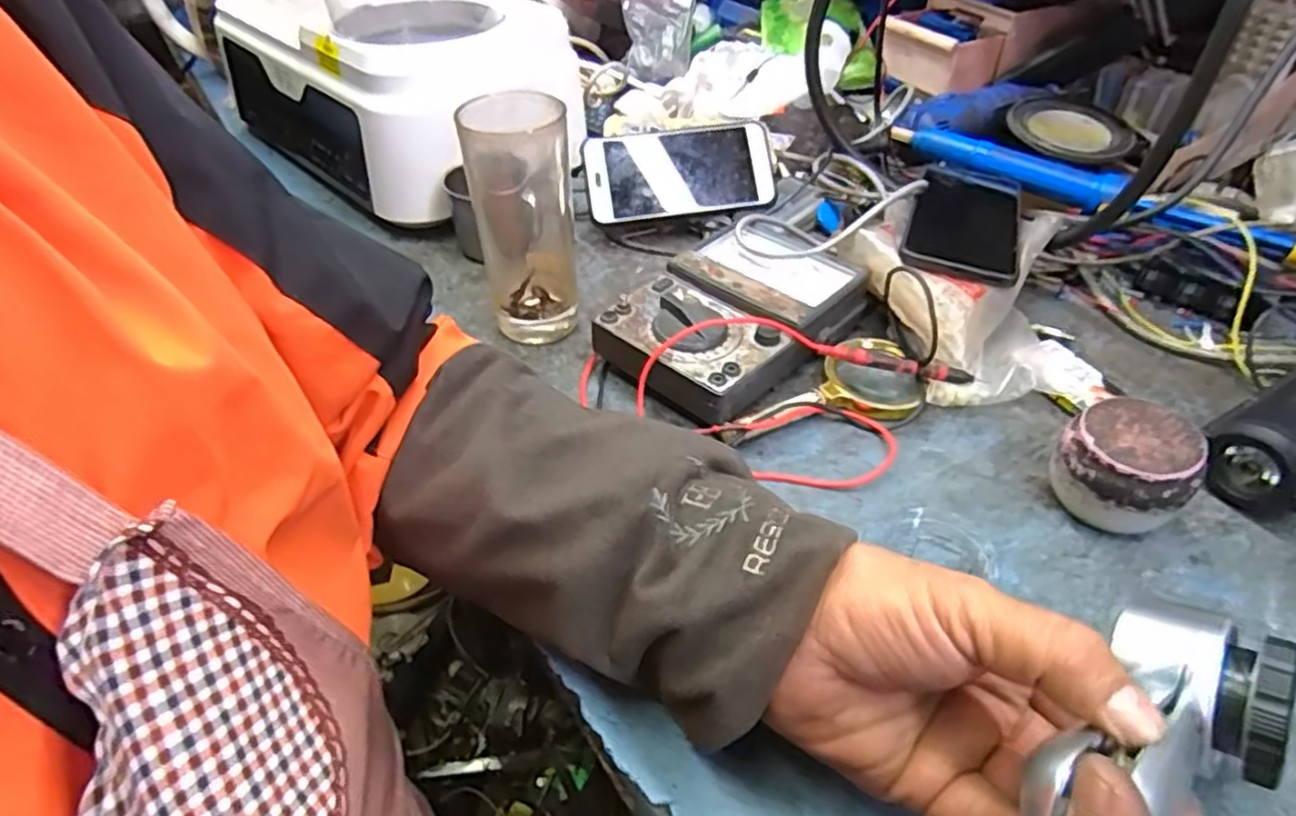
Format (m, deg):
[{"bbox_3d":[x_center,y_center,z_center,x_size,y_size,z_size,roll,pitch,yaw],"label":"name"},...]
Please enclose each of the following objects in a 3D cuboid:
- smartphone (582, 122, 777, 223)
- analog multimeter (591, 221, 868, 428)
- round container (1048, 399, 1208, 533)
[{"bbox_3d":[0.028,-0.200,0.593,0.158,0.011,0.080,-10,75,-4],"label":"smartphone"},{"bbox_3d":[0.061,-0.065,0.478,0.115,0.043,0.189,32,52,29],"label":"analog multimeter"},{"bbox_3d":[0.250,0.035,0.374,0.060,0.058,0.060,0,44,0],"label":"round container"}]

